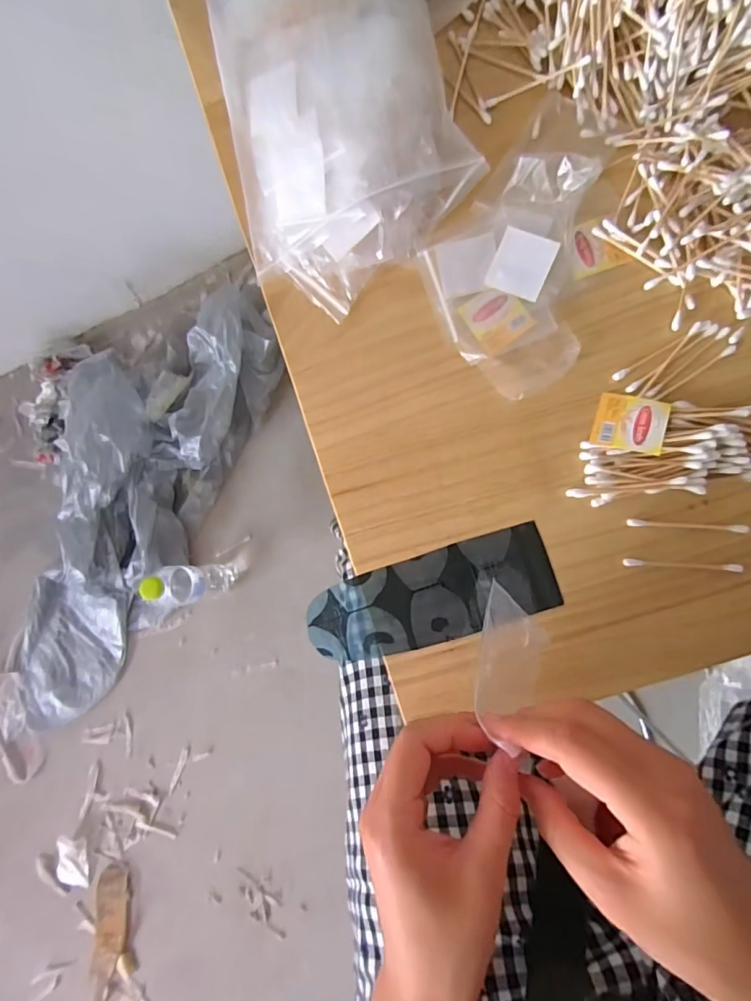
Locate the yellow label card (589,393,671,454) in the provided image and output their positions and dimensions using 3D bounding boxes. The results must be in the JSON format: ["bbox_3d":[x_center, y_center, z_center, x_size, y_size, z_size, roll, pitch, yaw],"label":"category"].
[{"bbox_3d":[0.170,-0.052,0.324,0.043,0.004,0.039,16,75,21],"label":"yellow label card"}]

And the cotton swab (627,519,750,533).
[{"bbox_3d":[0.204,0.017,0.318,0.073,0.004,0.005,3,86,9],"label":"cotton swab"}]

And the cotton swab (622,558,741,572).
[{"bbox_3d":[0.200,0.042,0.317,0.072,0.004,0.005,2,86,9],"label":"cotton swab"}]

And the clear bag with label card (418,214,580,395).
[{"bbox_3d":[0.096,-0.135,0.340,0.094,0.009,0.120,-18,84,7],"label":"clear bag with label card"}]

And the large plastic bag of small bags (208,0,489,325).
[{"bbox_3d":[-0.035,-0.290,0.348,0.170,0.060,0.278,-17,84,7],"label":"large plastic bag of small bags"}]

